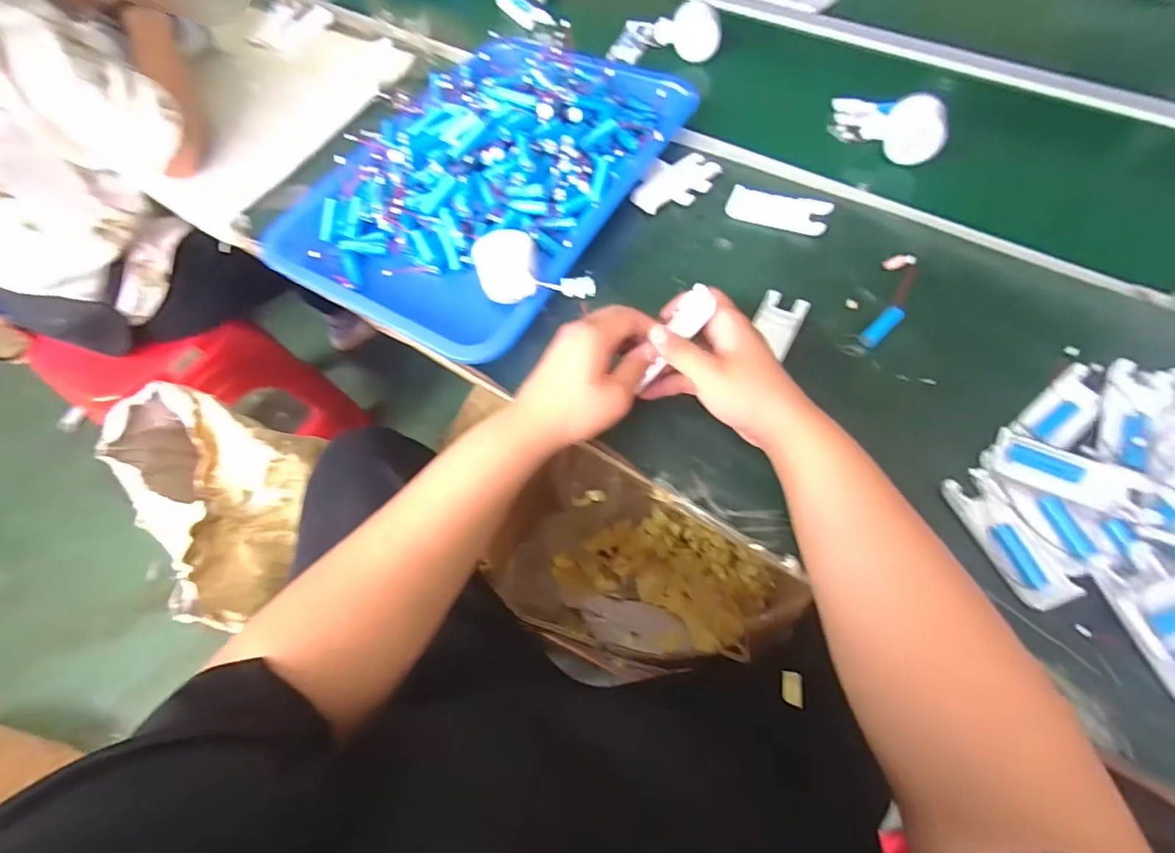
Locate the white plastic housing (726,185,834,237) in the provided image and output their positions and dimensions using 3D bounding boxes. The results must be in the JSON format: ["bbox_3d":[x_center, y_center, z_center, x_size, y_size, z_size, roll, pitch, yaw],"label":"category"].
[{"bbox_3d":[0.216,-0.247,0.587,0.110,0.011,0.046,19,64,14],"label":"white plastic housing"}]

